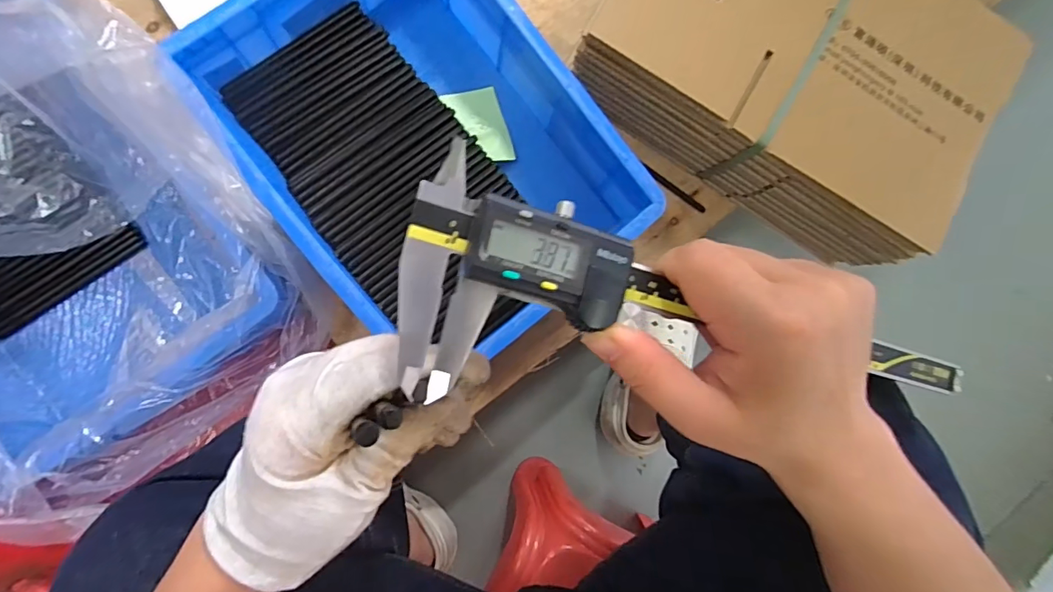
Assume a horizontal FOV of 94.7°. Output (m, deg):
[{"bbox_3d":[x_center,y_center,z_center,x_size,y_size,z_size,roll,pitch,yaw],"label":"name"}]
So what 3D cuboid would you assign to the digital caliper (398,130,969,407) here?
[{"bbox_3d":[0.083,0.012,0.192,0.261,0.013,0.073,10,85,-19],"label":"digital caliper"}]

